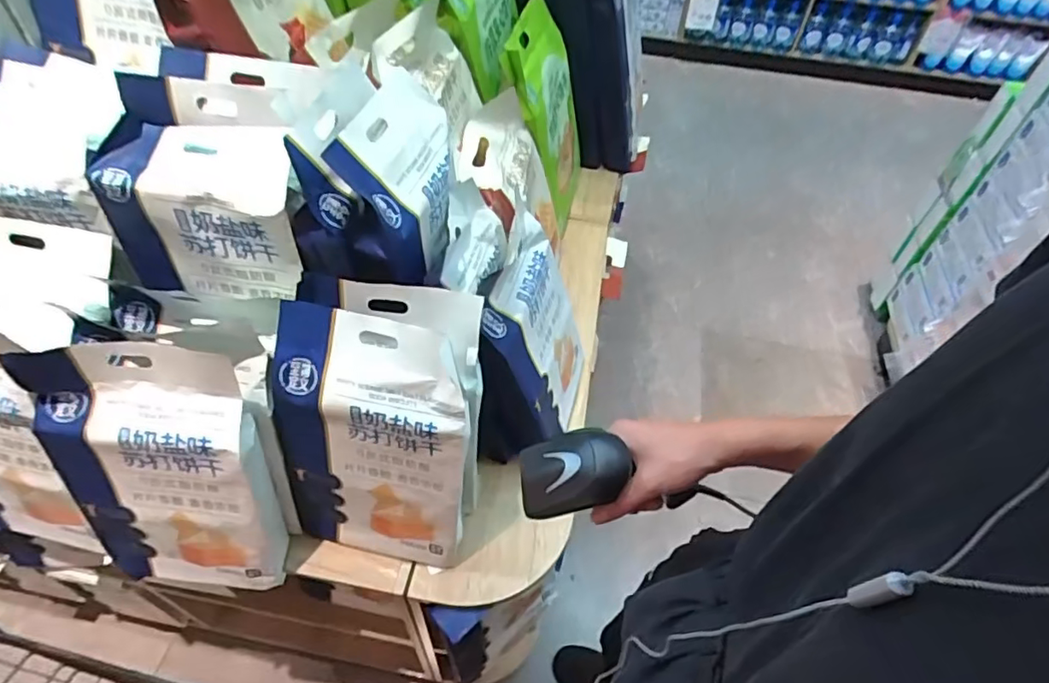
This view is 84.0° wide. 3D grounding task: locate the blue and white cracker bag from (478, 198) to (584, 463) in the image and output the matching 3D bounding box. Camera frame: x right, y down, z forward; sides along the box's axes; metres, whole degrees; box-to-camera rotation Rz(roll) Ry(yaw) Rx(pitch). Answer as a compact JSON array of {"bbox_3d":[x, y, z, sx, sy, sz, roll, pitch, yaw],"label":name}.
[{"bbox_3d":[0.015,0.011,0.817,0.115,0.278,0.219,12,51,5],"label":"blue and white cracker bag"}]

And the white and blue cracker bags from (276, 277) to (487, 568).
[{"bbox_3d":[-0.165,0.103,0.694,0.210,0.320,0.173,12,51,6],"label":"white and blue cracker bags"}]

